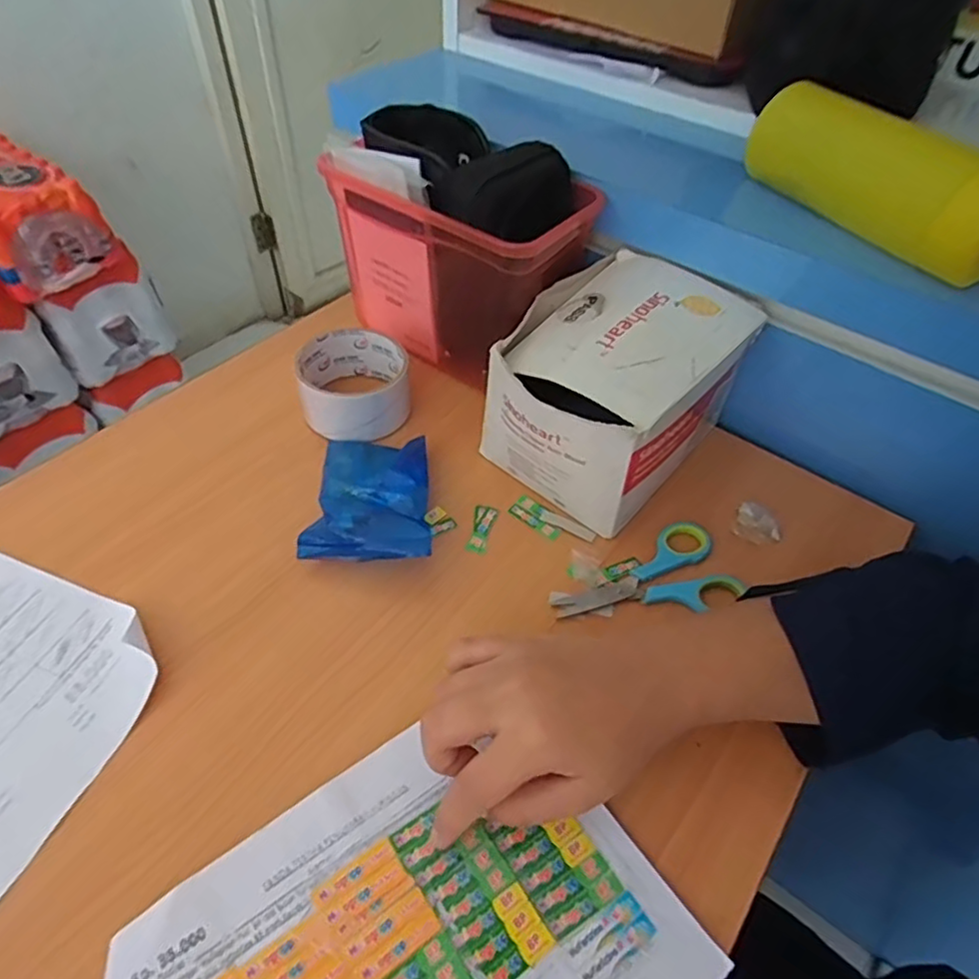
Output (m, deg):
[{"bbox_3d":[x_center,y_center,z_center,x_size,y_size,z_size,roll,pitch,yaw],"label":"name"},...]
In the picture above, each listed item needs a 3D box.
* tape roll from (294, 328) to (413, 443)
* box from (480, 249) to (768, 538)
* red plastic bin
[{"bbox_3d":[-0.102,-0.081,0.484,0.080,0.040,0.085,2,48,-2],"label":"tape roll"},{"bbox_3d":[0.082,-0.071,0.447,0.130,0.107,0.171,31,54,23],"label":"box"},{"bbox_3d":[-0.023,-0.178,0.510,0.178,0.136,0.106,33,54,23],"label":"red plastic bin"}]

